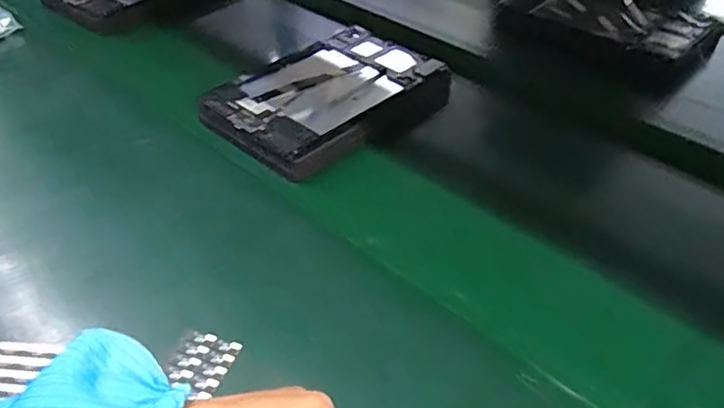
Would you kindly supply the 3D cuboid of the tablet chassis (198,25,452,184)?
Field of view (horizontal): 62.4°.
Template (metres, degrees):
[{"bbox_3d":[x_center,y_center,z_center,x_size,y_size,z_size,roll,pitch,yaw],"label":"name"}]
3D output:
[{"bbox_3d":[-0.035,-0.116,0.644,0.172,0.026,0.246,31,49,29],"label":"tablet chassis"}]

